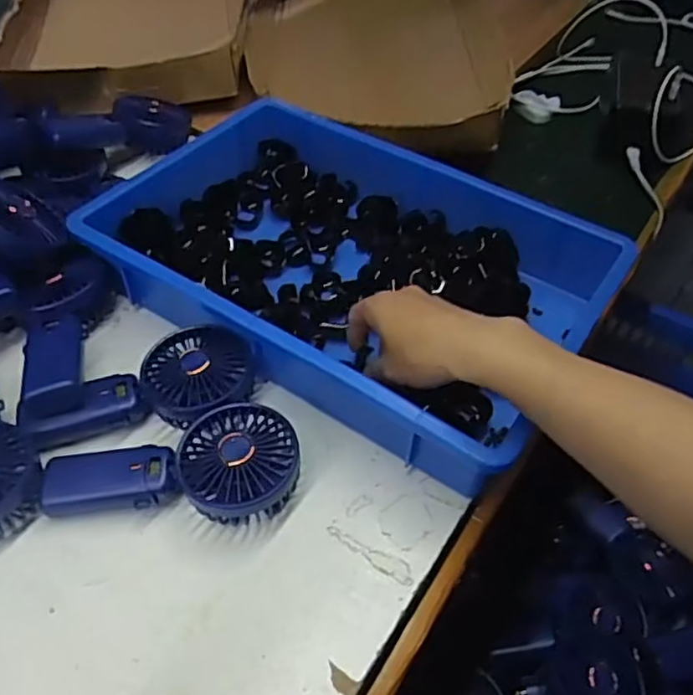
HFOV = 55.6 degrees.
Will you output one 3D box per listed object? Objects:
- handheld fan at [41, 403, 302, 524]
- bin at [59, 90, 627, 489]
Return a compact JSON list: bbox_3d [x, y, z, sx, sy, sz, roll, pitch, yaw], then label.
[{"bbox_3d":[-0.125,0.083,0.481,0.180,0.046,0.084,3,49,-1],"label":"handheld fan"},{"bbox_3d":[0.004,-0.079,0.605,0.413,0.079,0.280,31,54,21],"label":"bin"}]

